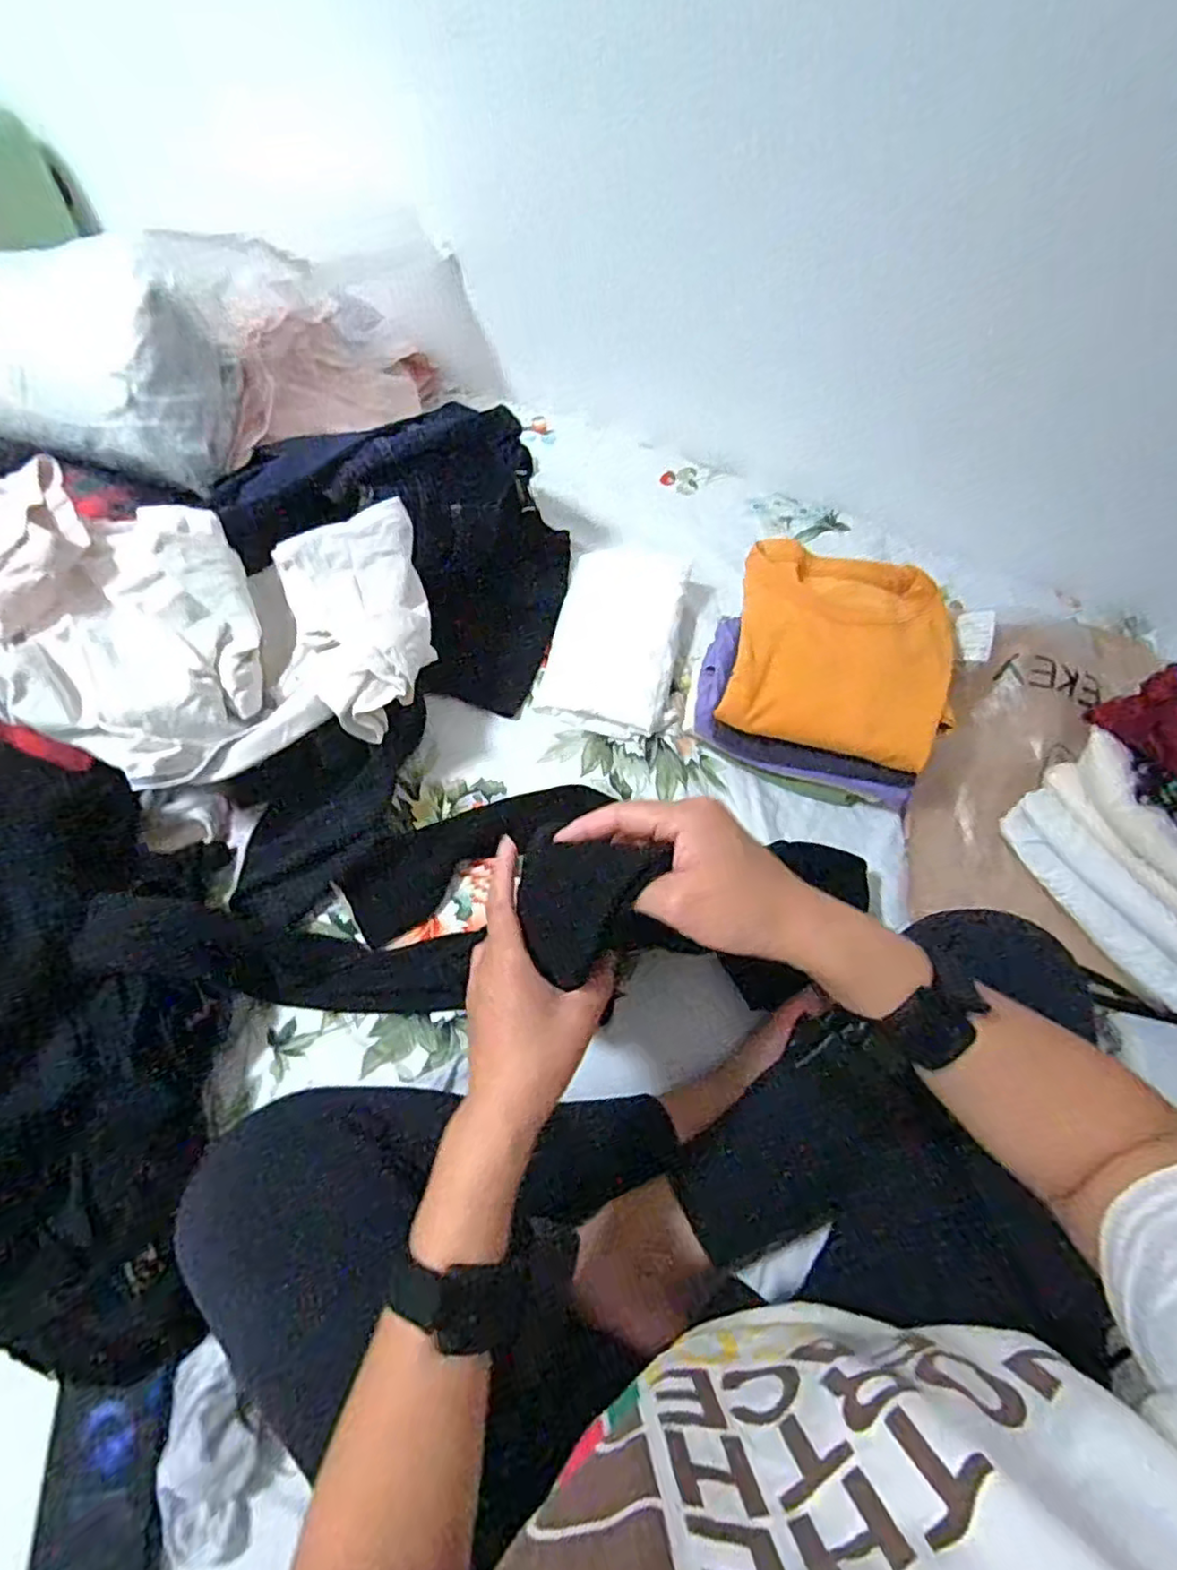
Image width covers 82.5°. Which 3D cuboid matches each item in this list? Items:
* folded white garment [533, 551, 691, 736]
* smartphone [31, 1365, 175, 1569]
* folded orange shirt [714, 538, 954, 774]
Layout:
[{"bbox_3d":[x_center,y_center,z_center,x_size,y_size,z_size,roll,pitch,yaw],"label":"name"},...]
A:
[{"bbox_3d":[0.035,-0.181,0.793,0.150,0.044,0.262,11,60,3],"label":"folded white garment"},{"bbox_3d":[-0.312,0.473,0.430,0.080,0.007,0.144,-7,66,-10],"label":"smartphone"},{"bbox_3d":[0.260,-0.139,0.695,0.226,0.052,0.228,17,61,7],"label":"folded orange shirt"}]

